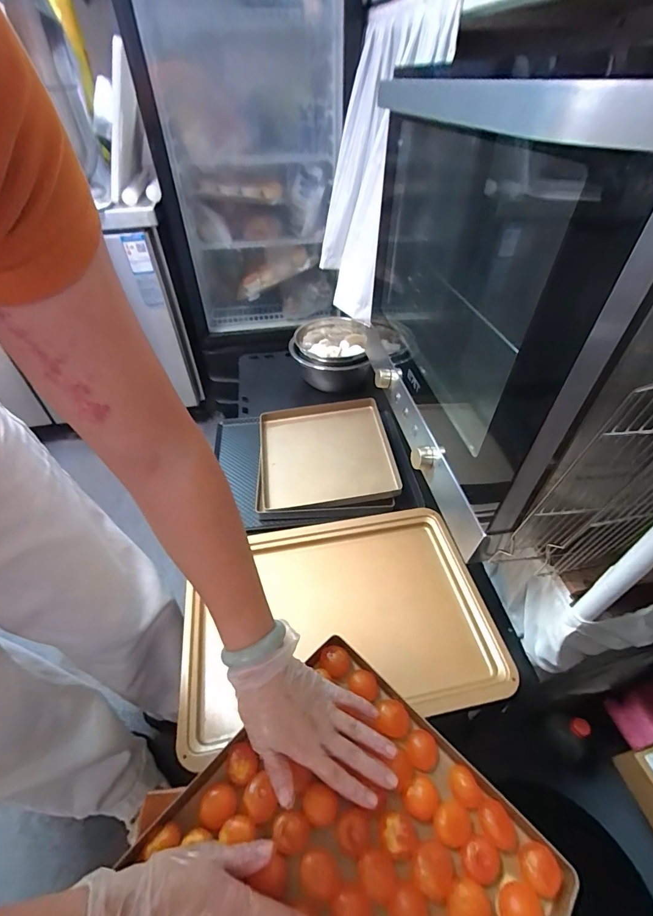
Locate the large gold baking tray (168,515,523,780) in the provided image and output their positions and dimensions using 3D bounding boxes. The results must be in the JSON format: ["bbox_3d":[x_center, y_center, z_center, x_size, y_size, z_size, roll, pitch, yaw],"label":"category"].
[{"bbox_3d":[0.020,0.251,0.640,0.476,0.036,0.331,-7,45,-6],"label":"large gold baking tray"}]

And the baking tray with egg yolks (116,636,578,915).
[{"bbox_3d":[0.018,0.358,0.327,0.289,0.032,0.282,34,54,30],"label":"baking tray with egg yolks"}]

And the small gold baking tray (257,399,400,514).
[{"bbox_3d":[-0.006,-0.014,0.859,0.276,0.034,0.282,-11,47,1],"label":"small gold baking tray"}]

